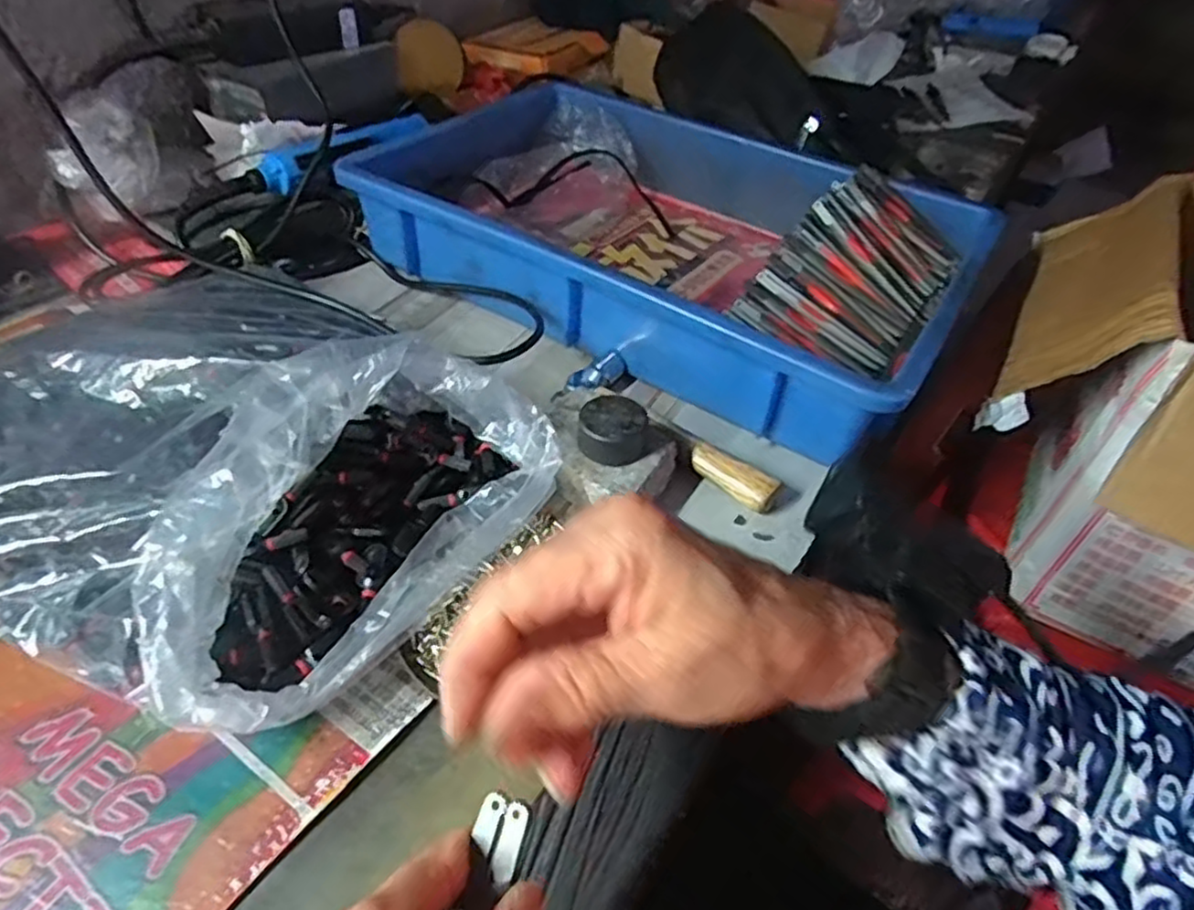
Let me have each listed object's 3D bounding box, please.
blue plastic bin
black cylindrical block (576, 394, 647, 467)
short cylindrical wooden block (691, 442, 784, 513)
[{"bbox_3d":[0.061,-0.174,0.553,0.423,0.073,0.296,26,48,21],"label":"blue plastic bin"},{"bbox_3d":[0.008,-0.014,0.394,0.036,0.023,0.035,2,44,-2],"label":"black cylindrical block"},{"bbox_3d":[0.079,0.013,0.416,0.053,0.020,0.018,30,49,24],"label":"short cylindrical wooden block"}]

